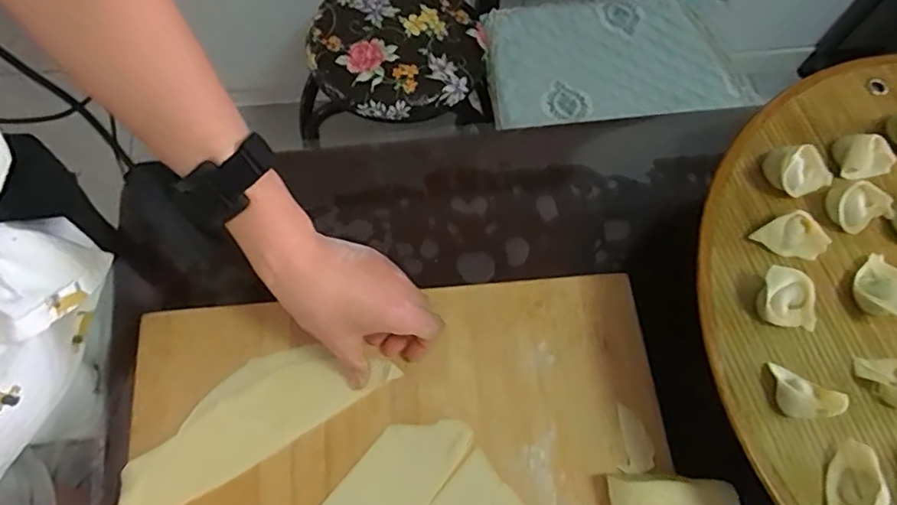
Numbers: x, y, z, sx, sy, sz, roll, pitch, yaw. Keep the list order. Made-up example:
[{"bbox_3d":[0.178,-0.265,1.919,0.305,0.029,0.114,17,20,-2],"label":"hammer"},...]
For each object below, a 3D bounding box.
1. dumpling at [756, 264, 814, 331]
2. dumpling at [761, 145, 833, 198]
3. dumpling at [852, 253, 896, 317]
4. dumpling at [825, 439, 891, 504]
[{"bbox_3d":[0.223,0.030,0.384,0.038,0.020,0.033,12,67,2],"label":"dumpling"},{"bbox_3d":[0.255,-0.062,0.425,0.036,0.028,0.043,-37,73,-16],"label":"dumpling"},{"bbox_3d":[0.293,0.023,0.393,0.035,0.024,0.042,41,71,14],"label":"dumpling"},{"bbox_3d":[0.241,0.135,0.345,0.024,0.018,0.045,16,67,4],"label":"dumpling"}]

